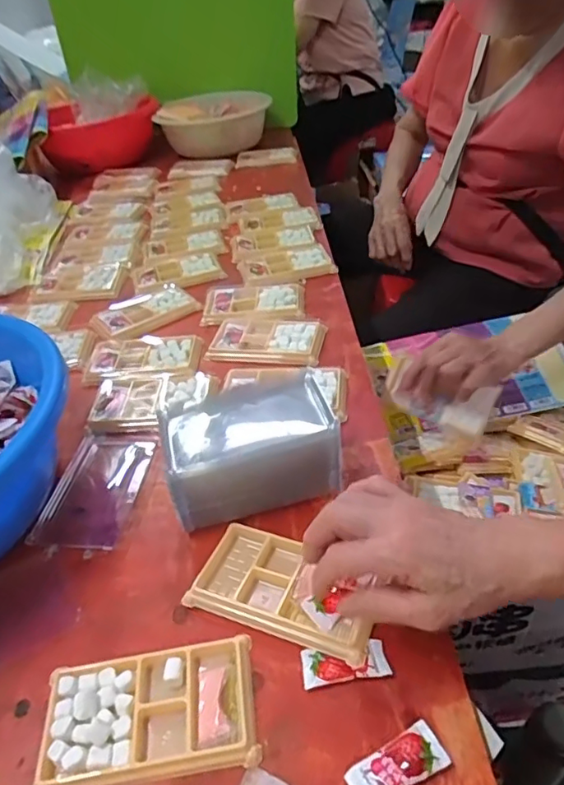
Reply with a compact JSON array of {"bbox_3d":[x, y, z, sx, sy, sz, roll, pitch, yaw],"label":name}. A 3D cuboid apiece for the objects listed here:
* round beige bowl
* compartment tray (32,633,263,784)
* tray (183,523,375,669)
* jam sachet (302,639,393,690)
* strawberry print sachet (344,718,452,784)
[{"bbox_3d":[-0.153,-0.643,1.307,0.242,0.099,0.198,0,40,7],"label":"round beige bowl"},{"bbox_3d":[-0.085,0.205,0.351,0.132,0.011,0.074,-9,39,-4],"label":"compartment tray"},{"bbox_3d":[0.003,0.147,0.412,0.137,0.023,0.076,11,42,20],"label":"tray"},{"bbox_3d":[0.042,0.181,0.366,0.057,0.008,0.024,-8,39,-2],"label":"jam sachet"},{"bbox_3d":[0.068,0.218,0.318,0.057,0.008,0.025,-23,42,-19],"label":"strawberry print sachet"}]

